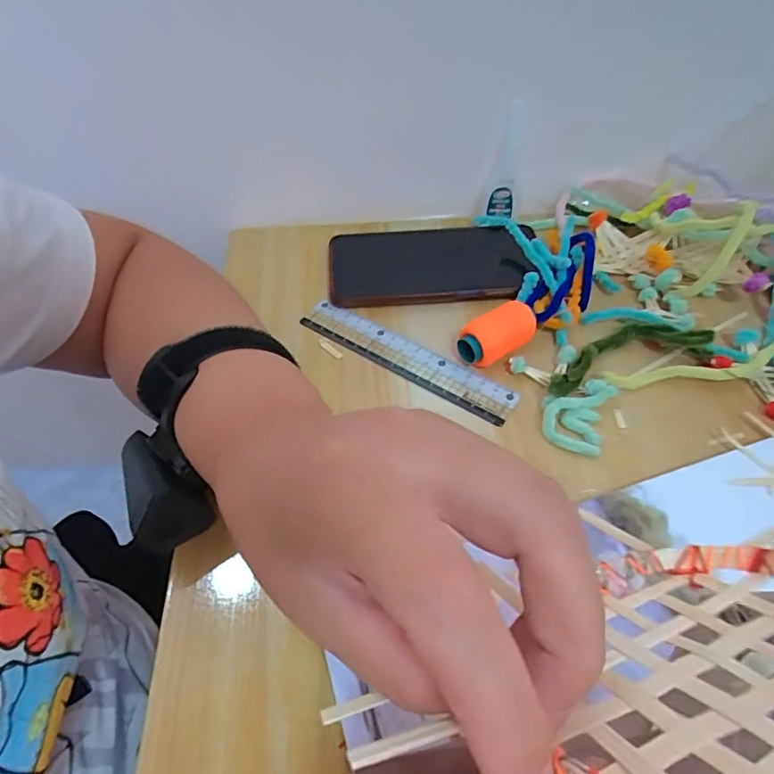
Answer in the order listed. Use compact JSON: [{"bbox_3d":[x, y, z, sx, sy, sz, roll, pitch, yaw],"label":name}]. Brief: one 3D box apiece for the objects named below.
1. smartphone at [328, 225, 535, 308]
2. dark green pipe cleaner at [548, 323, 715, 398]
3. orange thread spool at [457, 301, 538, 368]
[{"bbox_3d":[0.031,-0.096,0.386,0.151,0.015,0.081,-1,52,1],"label":"smartphone"},{"bbox_3d":[0.147,-0.025,0.320,0.103,0.022,0.038,-14,53,-9],"label":"dark green pipe cleaner"},{"bbox_3d":[0.072,-0.033,0.328,0.056,0.026,0.023,-29,56,-19],"label":"orange thread spool"}]

